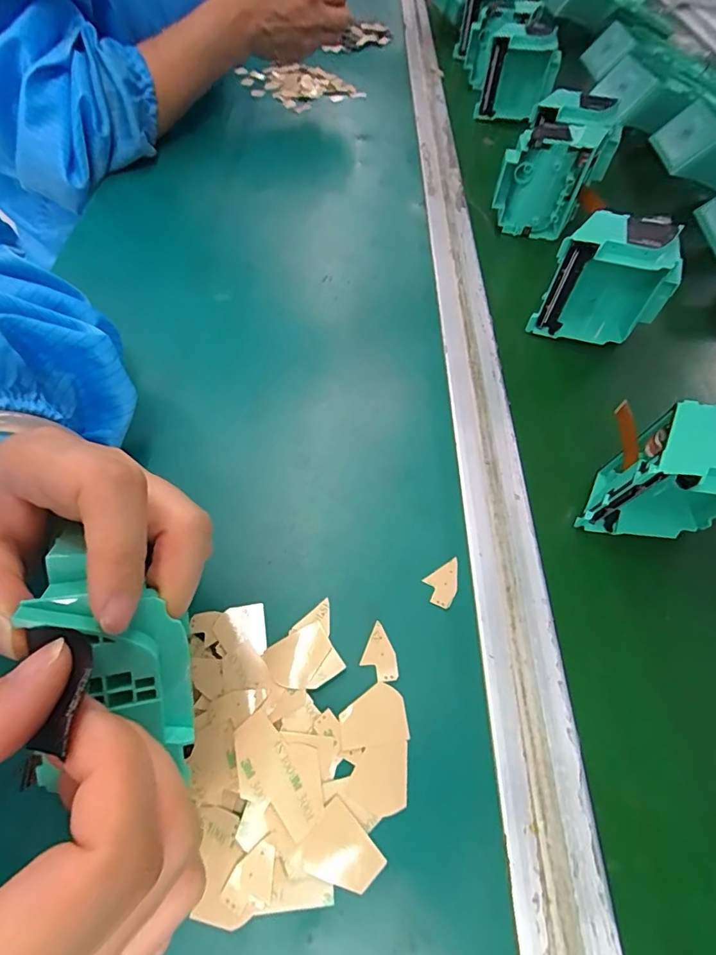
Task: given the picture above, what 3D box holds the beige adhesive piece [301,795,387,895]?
[{"bbox_3d":[-0.007,0.144,0.177,0.023,0.004,0.028,-39,68,-23],"label":"beige adhesive piece"}]

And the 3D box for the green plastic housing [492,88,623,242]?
[{"bbox_3d":[0.170,-0.267,0.400,0.066,0.075,0.112,31,61,15],"label":"green plastic housing"}]

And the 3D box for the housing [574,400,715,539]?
[{"bbox_3d":[0.158,0.000,0.235,0.070,0.078,0.047,7,58,1],"label":"housing"}]

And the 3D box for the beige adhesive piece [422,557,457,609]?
[{"bbox_3d":[0.045,0.054,0.236,0.022,0.004,0.018,-28,64,-19],"label":"beige adhesive piece"}]

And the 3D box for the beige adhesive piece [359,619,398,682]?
[{"bbox_3d":[0.012,0.083,0.219,0.018,0.004,0.023,20,60,11],"label":"beige adhesive piece"}]

